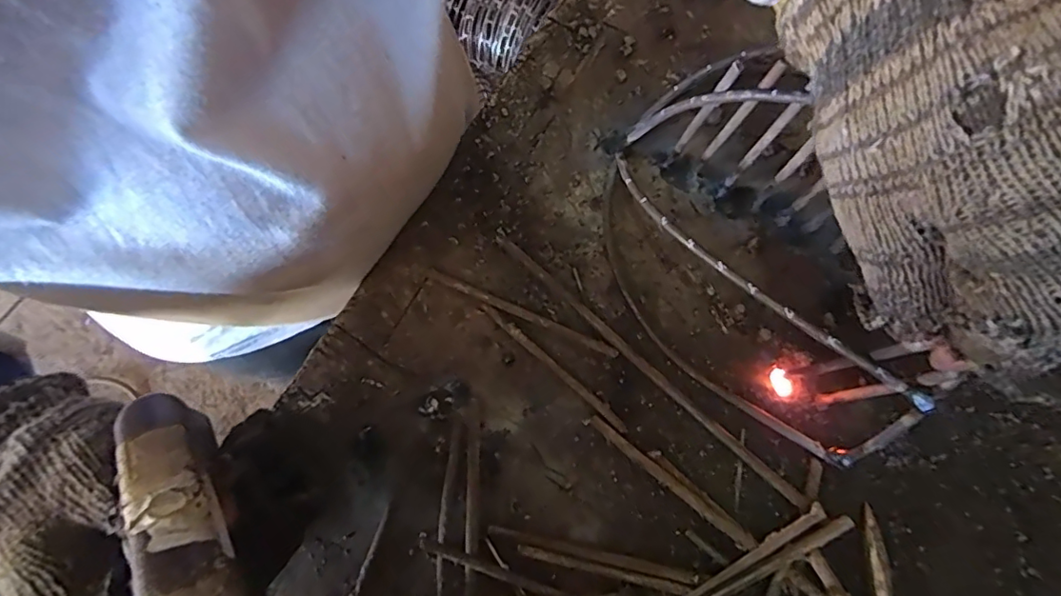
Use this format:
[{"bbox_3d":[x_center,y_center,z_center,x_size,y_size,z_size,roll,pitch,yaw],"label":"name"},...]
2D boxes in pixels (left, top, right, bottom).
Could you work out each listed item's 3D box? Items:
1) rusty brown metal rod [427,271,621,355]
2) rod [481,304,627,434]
[{"bbox_3d":[-0.006,0.008,0.313,0.116,0.007,0.006,23,72,7],"label":"rusty brown metal rod"},{"bbox_3d":[0.013,0.037,0.305,0.103,0.006,0.006,41,75,12],"label":"rod"}]

